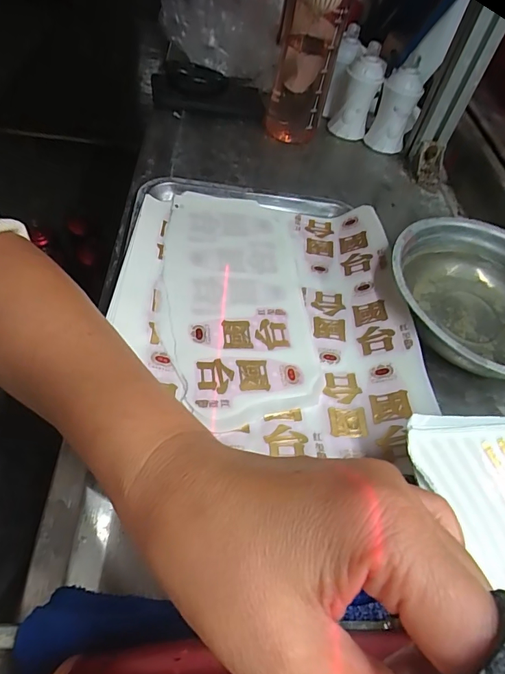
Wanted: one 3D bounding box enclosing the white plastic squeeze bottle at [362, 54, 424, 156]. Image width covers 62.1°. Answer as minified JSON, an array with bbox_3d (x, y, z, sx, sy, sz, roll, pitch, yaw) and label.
[{"bbox_3d":[0.205,-0.328,0.605,0.059,0.102,0.056,6,57,-1],"label":"white plastic squeeze bottle"}]

